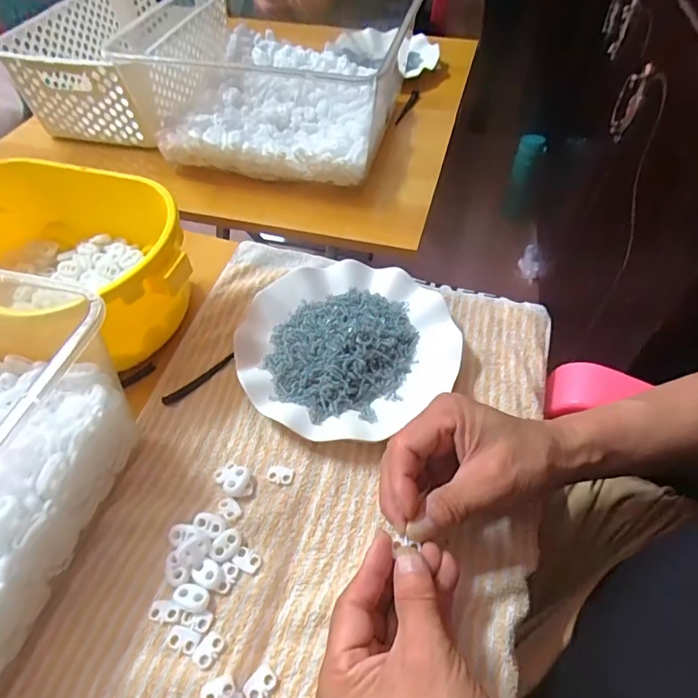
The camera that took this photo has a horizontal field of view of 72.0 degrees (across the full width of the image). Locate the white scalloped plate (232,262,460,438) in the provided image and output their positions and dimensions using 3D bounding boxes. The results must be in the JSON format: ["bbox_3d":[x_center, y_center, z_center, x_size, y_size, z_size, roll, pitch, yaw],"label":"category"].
[{"bbox_3d":[-0.003,-0.006,0.414,0.181,0.029,0.171,0,51,0],"label":"white scalloped plate"}]

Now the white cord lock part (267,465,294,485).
[{"bbox_3d":[-0.051,0.091,0.350,0.019,0.004,0.013,12,52,9],"label":"white cord lock part"}]

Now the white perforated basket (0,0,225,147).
[{"bbox_3d":[-0.307,-0.420,0.691,0.230,0.107,0.322,9,52,7],"label":"white perforated basket"}]

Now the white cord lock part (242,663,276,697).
[{"bbox_3d":[-0.051,0.190,0.273,0.013,0.004,0.018,35,59,25],"label":"white cord lock part"}]

